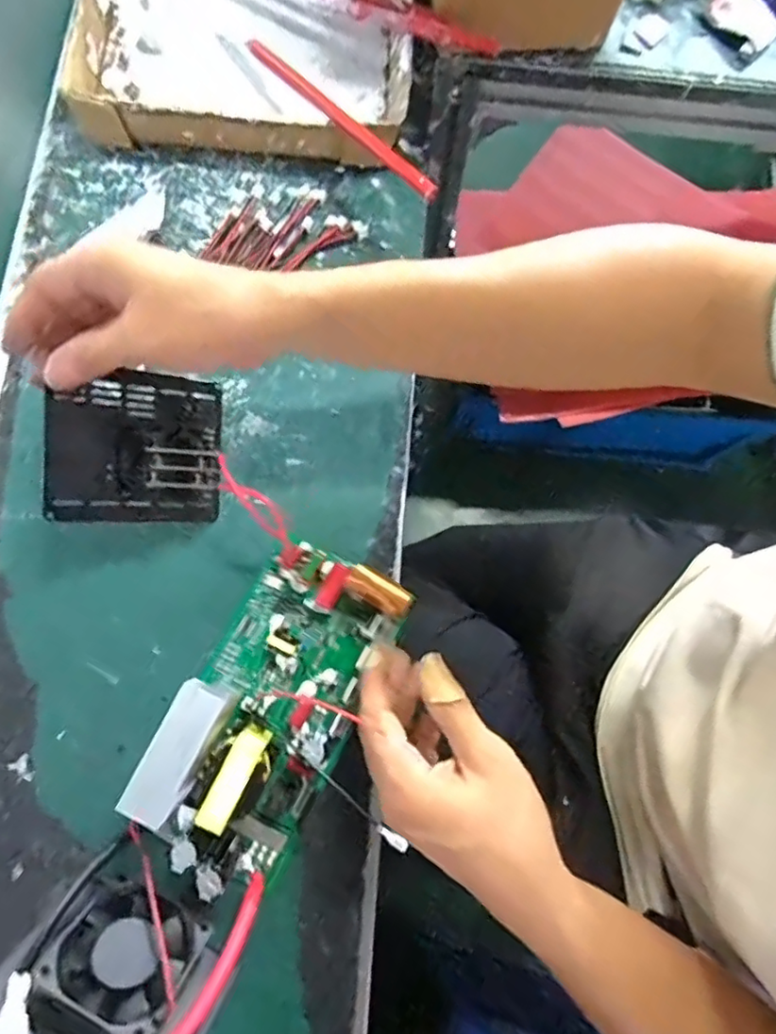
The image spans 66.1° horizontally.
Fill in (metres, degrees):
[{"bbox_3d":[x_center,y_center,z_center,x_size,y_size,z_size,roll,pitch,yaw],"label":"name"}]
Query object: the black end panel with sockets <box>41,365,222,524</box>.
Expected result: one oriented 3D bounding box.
[{"bbox_3d":[-0.139,-0.040,0.340,0.094,0.030,0.088,2,94,-36],"label":"black end panel with sockets"}]

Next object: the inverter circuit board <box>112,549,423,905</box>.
[{"bbox_3d":[-0.065,0.104,0.335,0.090,0.061,0.180,28,80,5],"label":"inverter circuit board"}]

